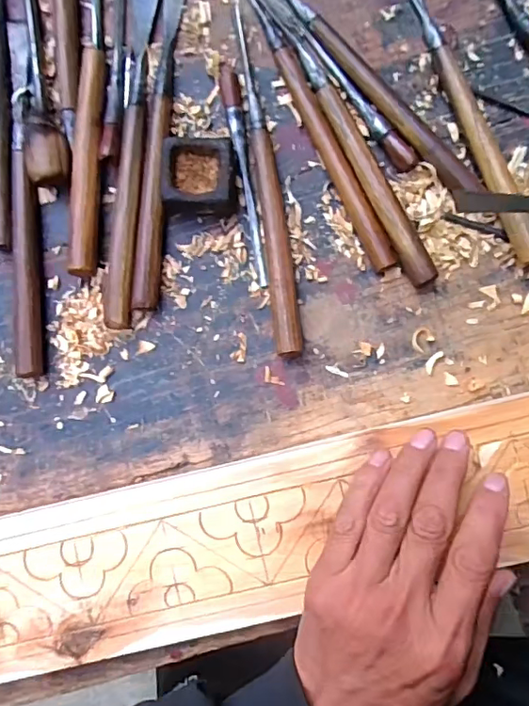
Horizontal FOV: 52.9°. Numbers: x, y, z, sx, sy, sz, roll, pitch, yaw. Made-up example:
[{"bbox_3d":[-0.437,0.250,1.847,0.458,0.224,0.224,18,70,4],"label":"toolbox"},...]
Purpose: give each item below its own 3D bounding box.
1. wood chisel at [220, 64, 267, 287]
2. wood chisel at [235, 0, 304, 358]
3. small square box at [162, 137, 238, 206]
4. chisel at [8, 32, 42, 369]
[{"bbox_3d":[-0.014,-0.127,0.373,0.013,0.009,0.160,-9,86,0],"label":"wood chisel"},{"bbox_3d":[0.002,-0.121,0.367,0.017,0.019,0.247,-8,86,0],"label":"wood chisel"},{"bbox_3d":[-0.044,-0.120,0.362,0.047,0.026,0.044,-3,86,1],"label":"small square box"},{"bbox_3d":[-0.167,-0.109,0.371,0.017,0.015,0.248,-3,86,1],"label":"chisel"}]

